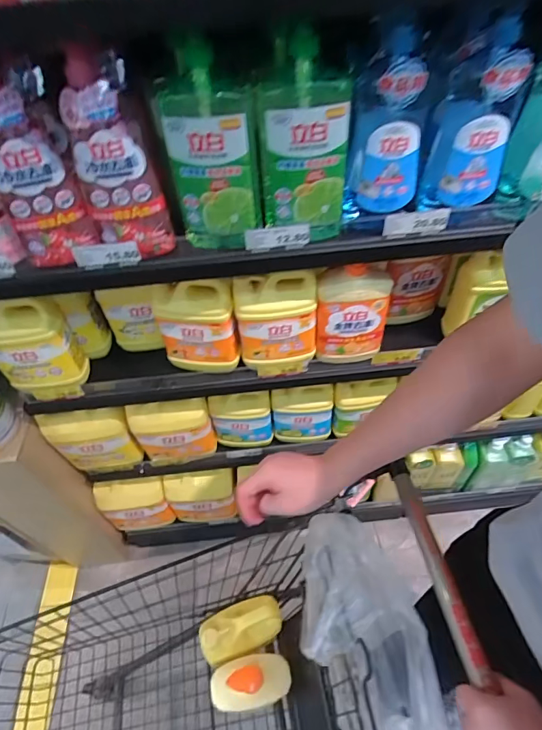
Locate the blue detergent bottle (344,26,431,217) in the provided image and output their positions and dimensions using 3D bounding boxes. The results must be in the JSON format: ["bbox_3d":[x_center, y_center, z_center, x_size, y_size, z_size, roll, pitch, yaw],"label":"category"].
[{"bbox_3d":[0.160,-0.308,0.577,0.106,0.218,0.058,3,49,7],"label":"blue detergent bottle"}]

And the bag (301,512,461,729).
[{"bbox_3d":[0.122,0.384,0.515,0.146,0.105,0.374,-8,66,-3],"label":"bag"}]

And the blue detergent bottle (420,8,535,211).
[{"bbox_3d":[0.277,-0.325,0.581,0.084,0.221,0.084,-9,49,-3],"label":"blue detergent bottle"}]

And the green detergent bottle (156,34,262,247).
[{"bbox_3d":[-0.079,-0.292,0.581,0.117,0.229,0.096,-3,49,2],"label":"green detergent bottle"}]

